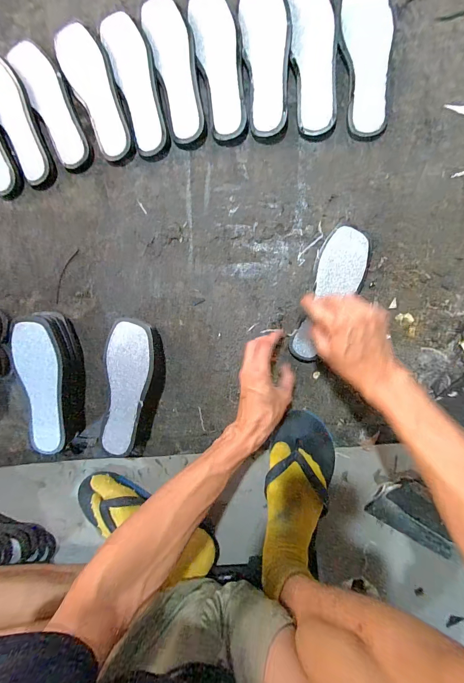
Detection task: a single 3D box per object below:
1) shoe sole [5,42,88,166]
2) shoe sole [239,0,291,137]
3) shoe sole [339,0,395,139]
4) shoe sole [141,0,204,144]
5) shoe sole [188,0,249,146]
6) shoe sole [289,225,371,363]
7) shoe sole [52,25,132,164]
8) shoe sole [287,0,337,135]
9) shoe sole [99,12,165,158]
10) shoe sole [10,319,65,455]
[{"bbox_3d":[-0.312,-0.413,0.513,0.062,0.014,0.214,-24,93,7],"label":"shoe sole"},{"bbox_3d":[0.057,-0.458,0.478,0.073,0.020,0.228,-6,95,6],"label":"shoe sole"},{"bbox_3d":[0.210,-0.446,0.470,0.079,0.015,0.223,2,96,5],"label":"shoe sole"},{"bbox_3d":[-0.093,-0.451,0.492,0.065,0.024,0.216,-14,94,7],"label":"shoe sole"},{"bbox_3d":[-0.017,-0.445,0.482,0.067,0.018,0.223,-12,94,7],"label":"shoe sole"},{"bbox_3d":[0.164,-0.075,0.495,0.083,0.012,0.228,23,97,3],"label":"shoe sole"},{"bbox_3d":[-0.235,-0.434,0.509,0.074,0.017,0.226,-25,93,7],"label":"shoe sole"},{"bbox_3d":[0.129,-0.450,0.470,0.064,0.026,0.214,-5,95,6],"label":"shoe sole"},{"bbox_3d":[-0.161,-0.435,0.501,0.066,0.019,0.218,-18,94,7],"label":"shoe sole"},{"bbox_3d":[-0.330,0.078,0.505,0.074,0.020,0.226,-4,95,6],"label":"shoe sole"}]

